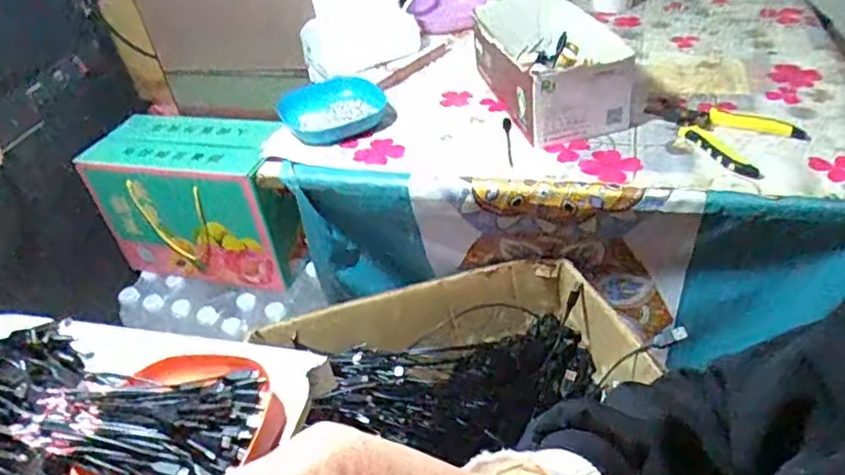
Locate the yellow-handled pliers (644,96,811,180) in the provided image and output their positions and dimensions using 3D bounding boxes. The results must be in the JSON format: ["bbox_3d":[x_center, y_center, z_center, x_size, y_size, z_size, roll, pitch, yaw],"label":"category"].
[{"bbox_3d":[0.346,-0.132,0.728,0.122,0.017,0.166,-30,44,-25],"label":"yellow-handled pliers"}]

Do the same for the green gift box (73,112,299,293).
[{"bbox_3d":[-0.370,-0.063,1.079,0.341,0.238,0.165,9,42,20],"label":"green gift box"}]

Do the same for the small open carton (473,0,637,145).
[{"bbox_3d":[0.170,-0.232,0.830,0.154,0.104,0.272,-14,40,-7],"label":"small open carton"}]

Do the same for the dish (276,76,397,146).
[{"bbox_3d":[-0.118,-0.176,0.846,0.149,0.034,0.112,-15,40,-8],"label":"dish"}]

